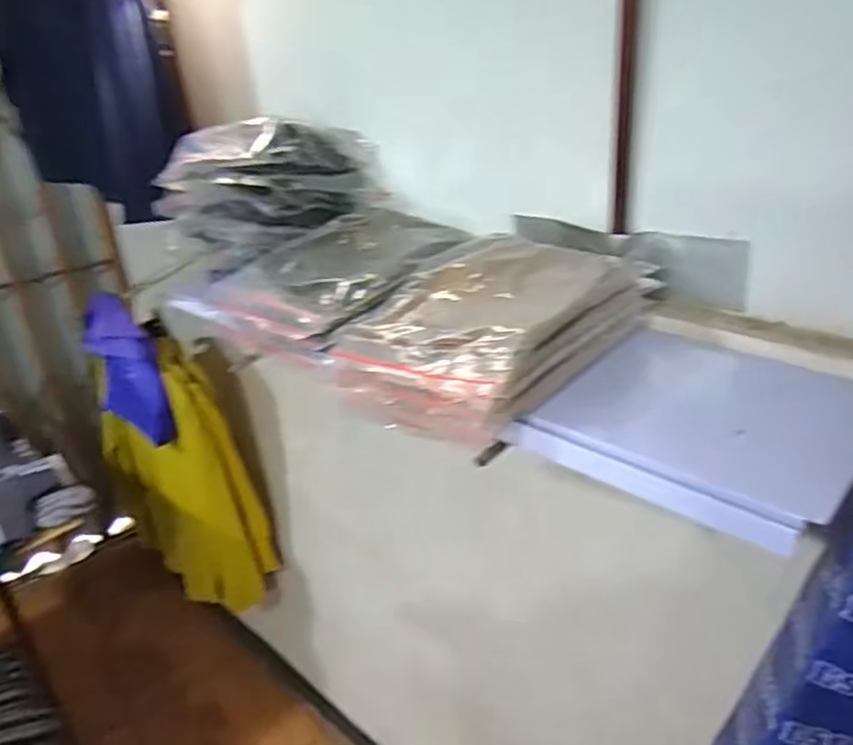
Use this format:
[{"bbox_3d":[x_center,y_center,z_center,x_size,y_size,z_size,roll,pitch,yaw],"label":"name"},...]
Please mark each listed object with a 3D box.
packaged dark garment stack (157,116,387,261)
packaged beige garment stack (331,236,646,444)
[{"bbox_3d":[-0.303,-0.371,1.285,0.311,0.175,0.326,20,37,39],"label":"packaged dark garment stack"},{"bbox_3d":[0.089,-0.069,0.932,0.396,0.112,0.287,-28,35,-37],"label":"packaged beige garment stack"}]

